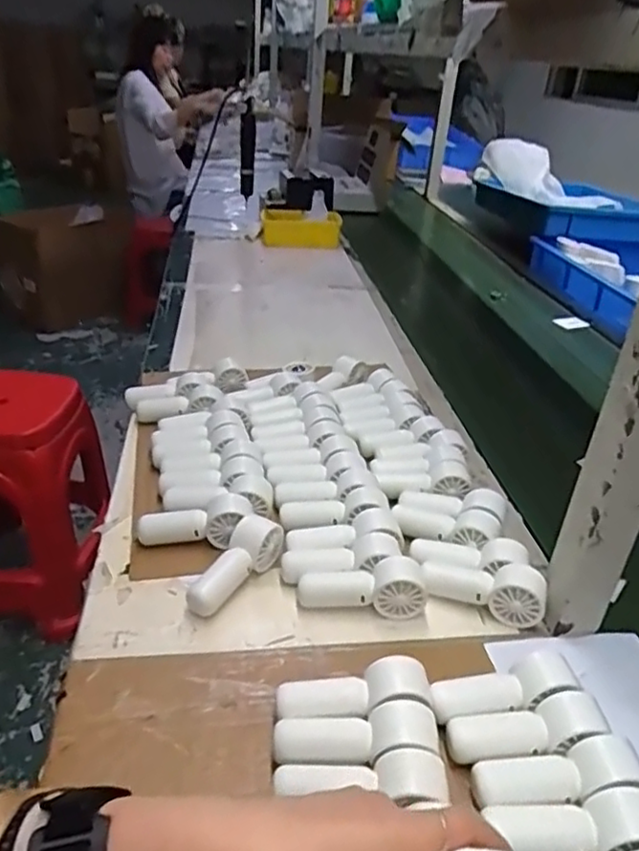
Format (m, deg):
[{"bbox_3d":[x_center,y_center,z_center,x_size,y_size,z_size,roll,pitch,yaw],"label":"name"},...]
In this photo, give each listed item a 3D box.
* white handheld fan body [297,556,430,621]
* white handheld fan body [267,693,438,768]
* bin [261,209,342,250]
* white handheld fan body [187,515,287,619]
[{"bbox_3d":[0.037,0.143,0.572,0.108,0.035,0.035,1,30,-7],"label":"white handheld fan body"},{"bbox_3d":[0.023,0.216,0.443,0.108,0.034,0.038,1,30,-7],"label":"white handheld fan body"},{"bbox_3d":[-0.050,-0.508,1.692,0.210,0.069,0.117,6,30,1],"label":"bin"},{"bbox_3d":[-0.075,0.123,0.588,0.035,0.037,0.104,18,33,22],"label":"white handheld fan body"}]

